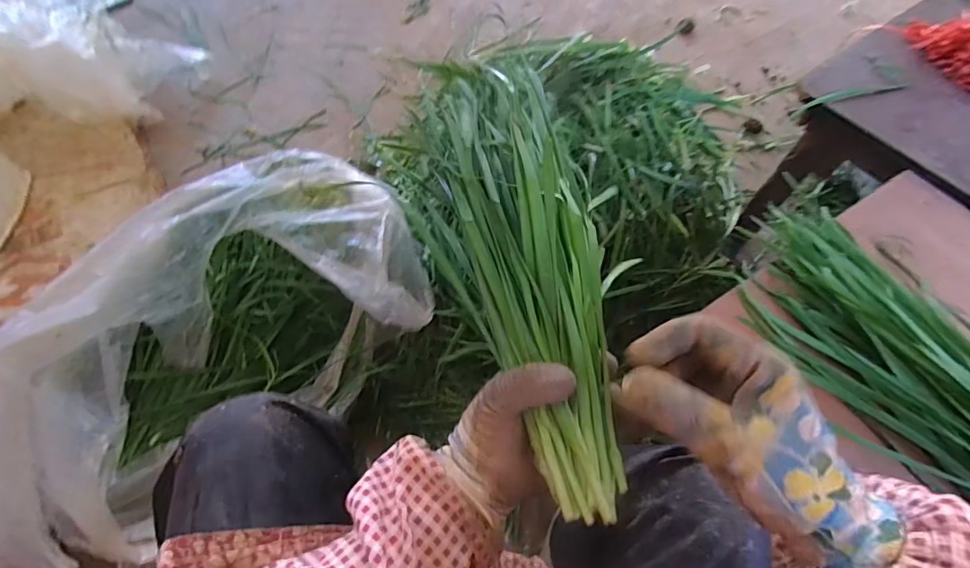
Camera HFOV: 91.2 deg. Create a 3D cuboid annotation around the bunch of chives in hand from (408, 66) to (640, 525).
[{"bbox_3d":[0.027,-0.019,0.337,0.114,0.049,0.336,-11,73,-9],"label":"bunch of chives in hand"}]

